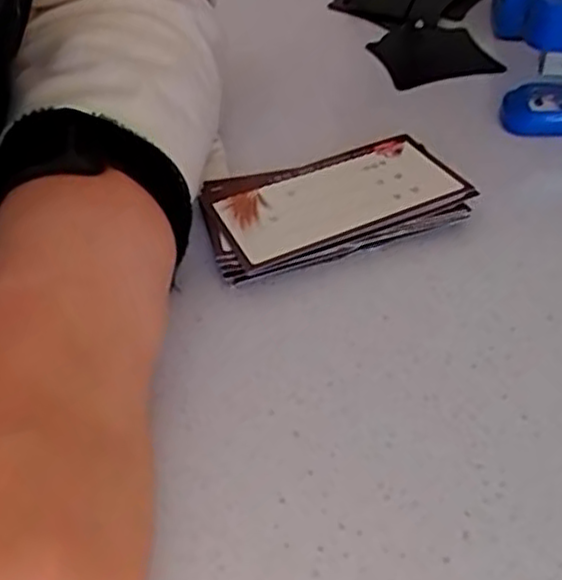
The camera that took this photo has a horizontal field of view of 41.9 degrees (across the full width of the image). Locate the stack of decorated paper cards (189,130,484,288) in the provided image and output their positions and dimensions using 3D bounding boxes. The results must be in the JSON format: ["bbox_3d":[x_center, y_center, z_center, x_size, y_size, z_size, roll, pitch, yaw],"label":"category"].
[{"bbox_3d":[0.018,-0.031,0.274,0.092,0.013,0.056,-15,42,-9],"label":"stack of decorated paper cards"}]

